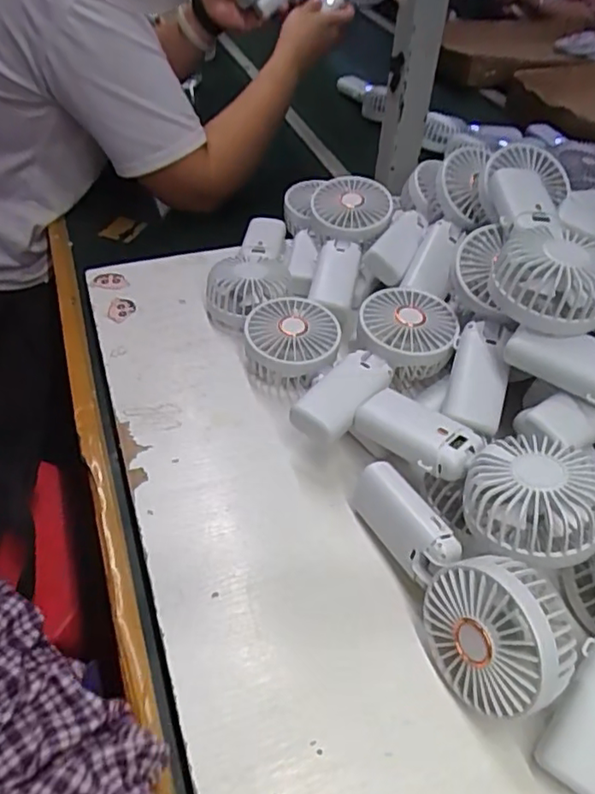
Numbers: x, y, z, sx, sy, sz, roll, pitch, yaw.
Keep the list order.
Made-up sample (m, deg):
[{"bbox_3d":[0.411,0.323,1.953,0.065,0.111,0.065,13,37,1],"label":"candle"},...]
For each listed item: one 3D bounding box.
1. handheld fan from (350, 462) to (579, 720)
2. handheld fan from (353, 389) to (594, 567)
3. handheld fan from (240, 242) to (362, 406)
[{"bbox_3d":[0.094,0.111,0.389,0.046,0.077,0.181,-16,36,-18],"label":"handheld fan"},{"bbox_3d":[0.116,0.043,0.412,0.073,0.035,0.179,-30,42,-28],"label":"handheld fan"},{"bbox_3d":[0.010,-0.085,0.589,0.094,0.050,0.193,15,48,10],"label":"handheld fan"}]

